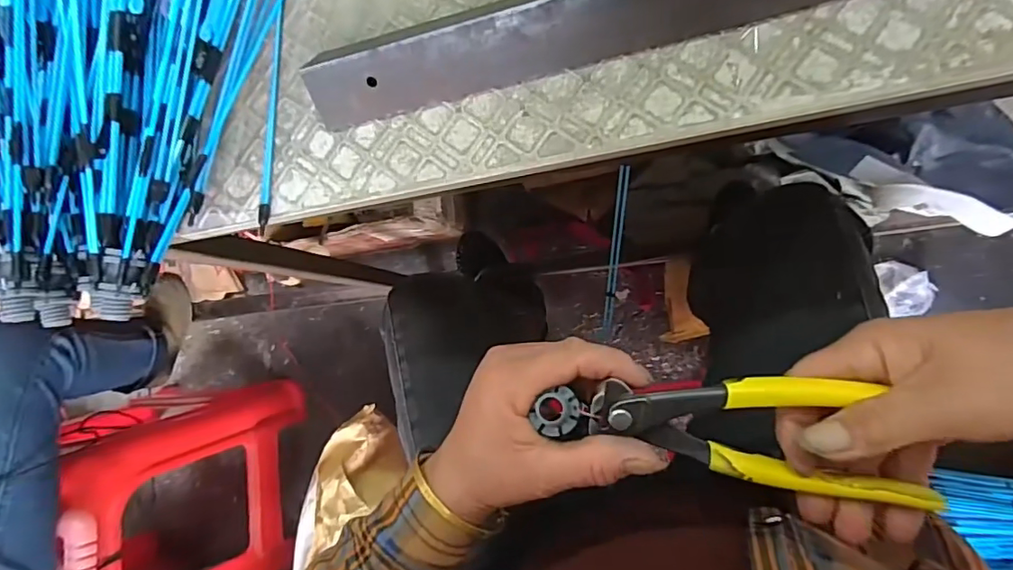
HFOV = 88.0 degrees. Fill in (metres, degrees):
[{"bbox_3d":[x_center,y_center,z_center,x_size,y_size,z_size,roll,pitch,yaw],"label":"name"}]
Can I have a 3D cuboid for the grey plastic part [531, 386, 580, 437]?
[{"bbox_3d":[0.023,0.060,0.246,0.021,0.011,0.021,-13,86,8],"label":"grey plastic part"}]

